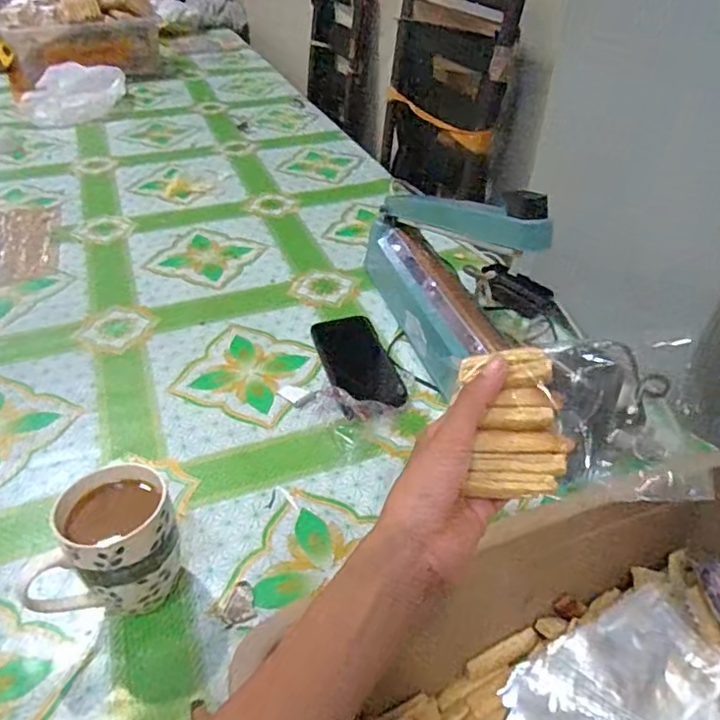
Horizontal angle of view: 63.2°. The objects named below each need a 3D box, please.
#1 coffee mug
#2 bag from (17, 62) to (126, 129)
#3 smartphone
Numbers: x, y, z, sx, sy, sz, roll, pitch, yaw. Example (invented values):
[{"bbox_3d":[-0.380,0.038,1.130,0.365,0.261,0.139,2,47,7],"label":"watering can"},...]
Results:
[{"bbox_3d":[-0.201,0.146,0.455,0.113,0.090,0.082,-18,44,-21],"label":"coffee mug"},{"bbox_3d":[-0.689,-0.639,1.400,0.204,0.079,0.226,1,40,0],"label":"bag"},{"bbox_3d":[-0.005,0.002,0.727,0.079,0.014,0.169,-10,42,-14],"label":"smartphone"}]

